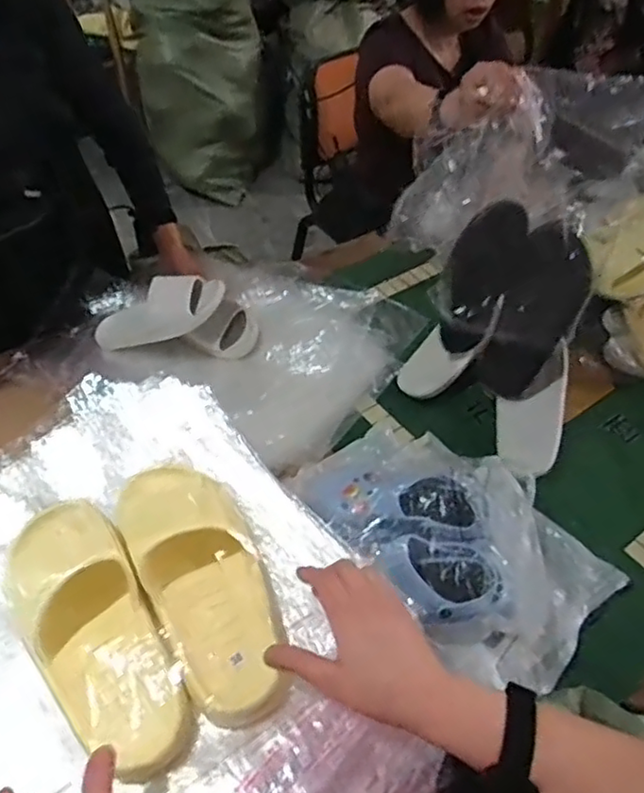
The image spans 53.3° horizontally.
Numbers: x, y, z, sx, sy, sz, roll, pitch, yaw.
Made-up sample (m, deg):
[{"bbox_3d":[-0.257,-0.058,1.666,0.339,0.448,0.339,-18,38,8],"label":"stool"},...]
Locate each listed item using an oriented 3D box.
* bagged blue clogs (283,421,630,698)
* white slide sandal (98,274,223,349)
[{"bbox_3d":[0.163,0.182,0.880,0.282,0.134,0.435,-36,60,-28],"label":"bagged blue clogs"},{"bbox_3d":[-0.289,-0.138,1.098,0.242,0.060,0.097,-18,49,13],"label":"white slide sandal"}]

